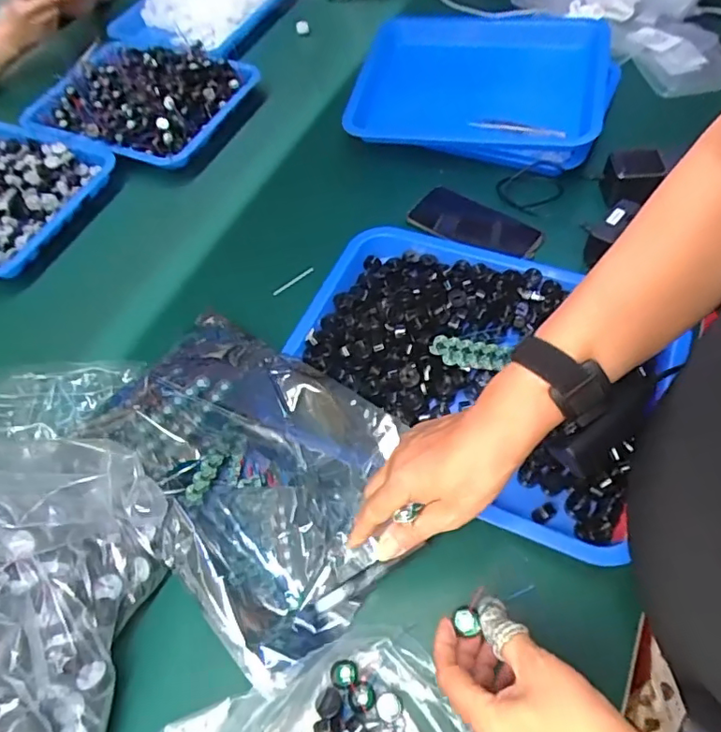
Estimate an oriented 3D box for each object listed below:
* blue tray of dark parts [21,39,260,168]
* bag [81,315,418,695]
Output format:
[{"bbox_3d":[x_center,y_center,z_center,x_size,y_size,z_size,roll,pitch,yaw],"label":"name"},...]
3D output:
[{"bbox_3d":[-0.318,-0.390,0.778,0.288,0.065,0.185,22,63,18],"label":"blue tray of dark parts"},{"bbox_3d":[-0.117,0.077,0.514,0.212,0.082,0.354,-40,63,-18],"label":"bag"}]

